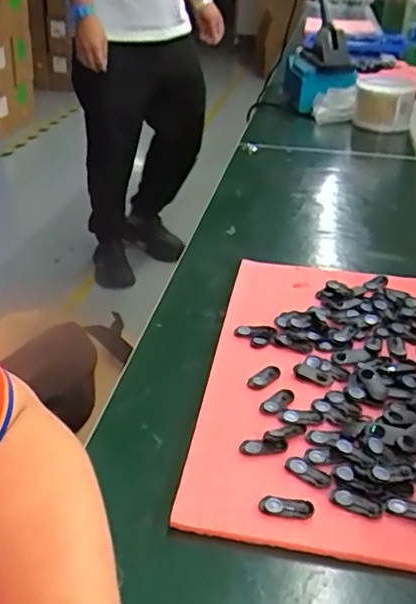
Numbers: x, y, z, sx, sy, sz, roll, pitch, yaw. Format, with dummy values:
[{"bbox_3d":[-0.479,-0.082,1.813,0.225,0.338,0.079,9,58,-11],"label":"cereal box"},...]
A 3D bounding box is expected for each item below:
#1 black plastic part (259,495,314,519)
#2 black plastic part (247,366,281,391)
[{"bbox_3d":[0.046,0.120,0.360,0.030,0.004,0.014,4,31,3],"label":"black plastic part"},{"bbox_3d":[0.043,0.057,0.468,0.016,0.004,0.030,27,39,35],"label":"black plastic part"}]

